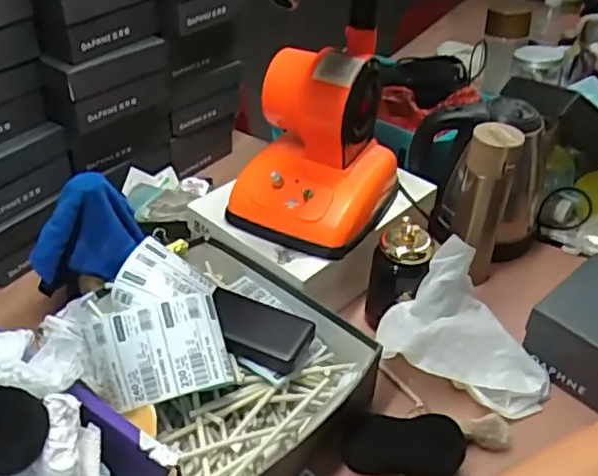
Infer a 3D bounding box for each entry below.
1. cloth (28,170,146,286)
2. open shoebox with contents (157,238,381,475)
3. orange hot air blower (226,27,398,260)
[{"bbox_3d":[-0.267,-0.007,0.786,0.127,0.117,0.071,-3,39,-8],"label":"cloth"},{"bbox_3d":[-0.096,0.153,0.718,0.298,0.086,0.263,31,46,30],"label":"open shoebox with contents"},{"bbox_3d":[0.037,-0.141,0.832,0.180,0.199,0.253,17,41,17],"label":"orange hot air blower"}]

